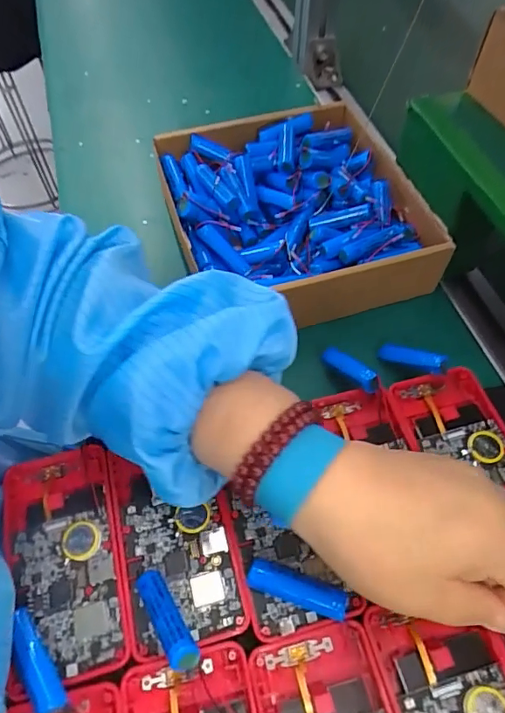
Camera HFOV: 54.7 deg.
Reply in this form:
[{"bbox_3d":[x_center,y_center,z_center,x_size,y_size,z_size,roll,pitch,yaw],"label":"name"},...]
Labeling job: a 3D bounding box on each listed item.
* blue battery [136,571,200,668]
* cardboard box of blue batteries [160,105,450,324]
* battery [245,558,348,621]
[{"bbox_3d":[-0.043,0.128,0.241,0.013,0.013,0.051,-32,42,-18],"label":"blue battery"},{"bbox_3d":[0.030,-0.125,0.409,0.183,0.048,0.200,-15,59,-8],"label":"cardboard box of blue batteries"},{"bbox_3d":[0.024,0.123,0.259,0.053,0.014,0.014,16,60,11],"label":"battery"}]

